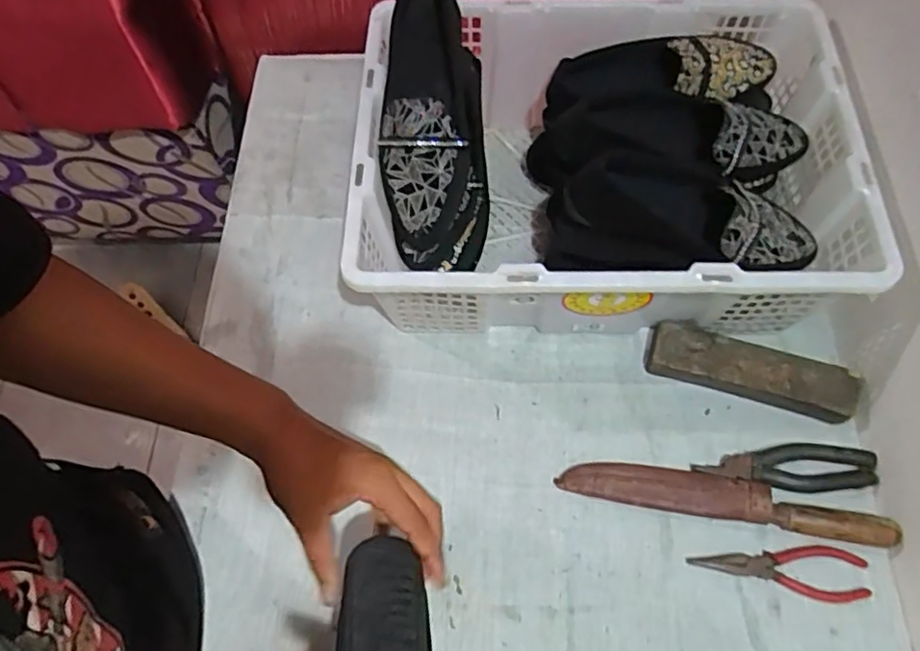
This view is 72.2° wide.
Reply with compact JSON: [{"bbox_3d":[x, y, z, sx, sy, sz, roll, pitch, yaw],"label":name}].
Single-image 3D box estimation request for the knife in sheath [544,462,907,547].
[{"bbox_3d":[0.246,0.162,0.595,0.294,0.024,0.041,9,65,6],"label":"knife in sheath"}]

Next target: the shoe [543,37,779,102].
[{"bbox_3d":[0.216,-0.260,0.670,0.235,0.063,0.089,-5,65,-1],"label":"shoe"}]

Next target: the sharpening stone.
[{"bbox_3d":[0.293,0.046,0.643,0.199,0.040,0.055,17,66,9],"label":"sharpening stone"}]

